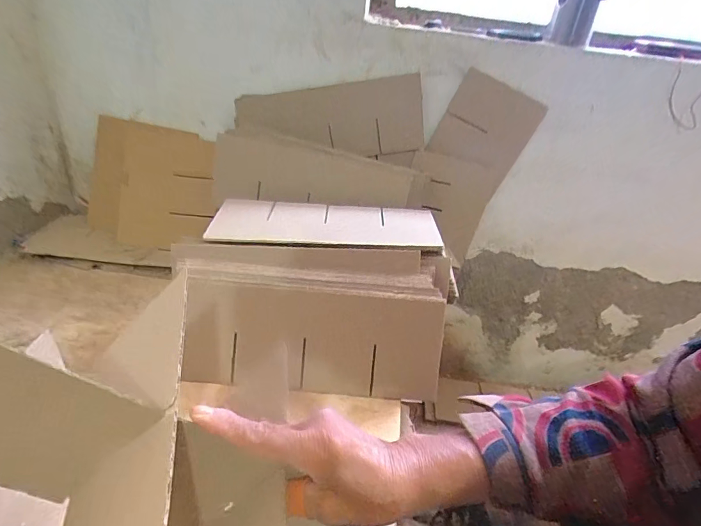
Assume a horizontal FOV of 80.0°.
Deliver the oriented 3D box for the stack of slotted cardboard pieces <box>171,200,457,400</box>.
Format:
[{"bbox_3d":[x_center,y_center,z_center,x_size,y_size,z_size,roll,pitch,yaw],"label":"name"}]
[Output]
[{"bbox_3d":[-0.047,0.035,0.632,0.397,0.160,0.266,6,27,-2],"label":"stack of slotted cardboard pieces"}]

